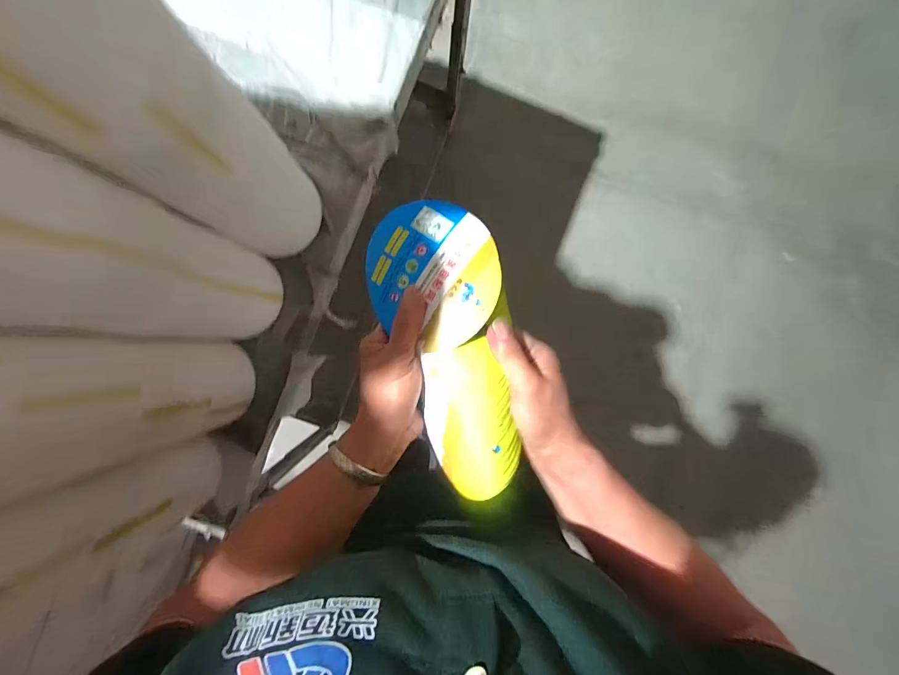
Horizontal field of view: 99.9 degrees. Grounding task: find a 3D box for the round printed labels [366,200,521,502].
[{"bbox_3d":[-0.001,0.008,0.301,0.097,0.045,0.233,-13,87,-4],"label":"round printed labels"}]

